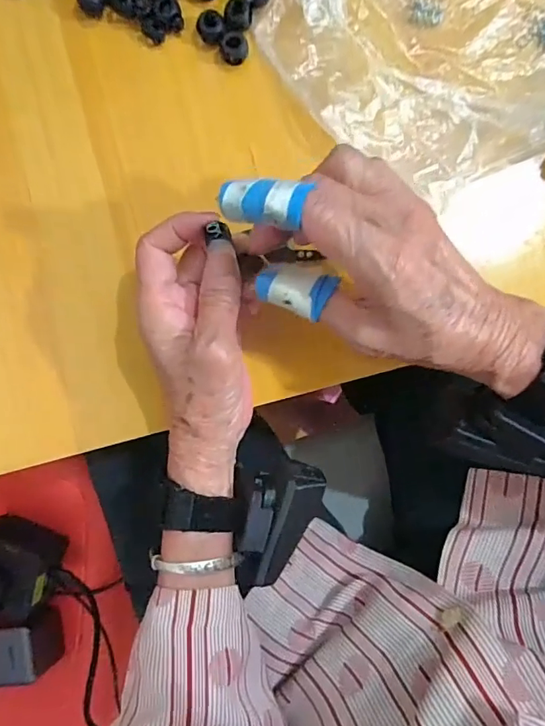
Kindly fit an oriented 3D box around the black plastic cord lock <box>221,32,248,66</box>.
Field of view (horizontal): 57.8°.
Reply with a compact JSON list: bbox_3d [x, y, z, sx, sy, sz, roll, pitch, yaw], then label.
[{"bbox_3d":[-0.023,-0.196,0.305,0.016,0.012,0.016,-1,91,-1],"label":"black plastic cord lock"}]

